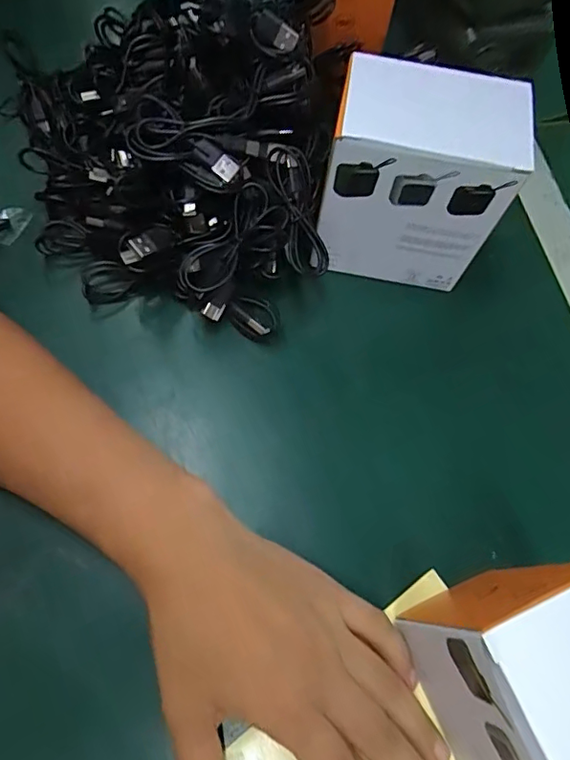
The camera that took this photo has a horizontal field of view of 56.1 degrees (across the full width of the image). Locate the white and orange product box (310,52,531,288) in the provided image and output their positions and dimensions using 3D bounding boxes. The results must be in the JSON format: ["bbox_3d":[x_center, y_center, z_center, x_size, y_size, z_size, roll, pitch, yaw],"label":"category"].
[{"bbox_3d":[0.074,-0.115,0.324,0.102,0.120,0.063,10,67,1],"label":"white and orange product box"}]

